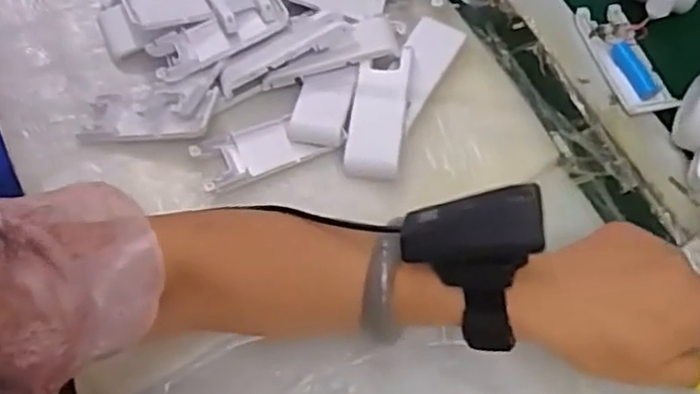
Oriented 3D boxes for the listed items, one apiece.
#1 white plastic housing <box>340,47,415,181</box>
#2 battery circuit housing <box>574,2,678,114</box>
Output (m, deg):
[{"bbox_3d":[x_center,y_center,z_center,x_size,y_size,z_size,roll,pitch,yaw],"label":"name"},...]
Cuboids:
[{"bbox_3d":[0.022,-0.060,0.493,0.040,0.010,0.094,11,78,4],"label":"white plastic housing"},{"bbox_3d":[0.215,-0.110,0.534,0.041,0.014,0.102,-14,63,-9],"label":"battery circuit housing"}]

